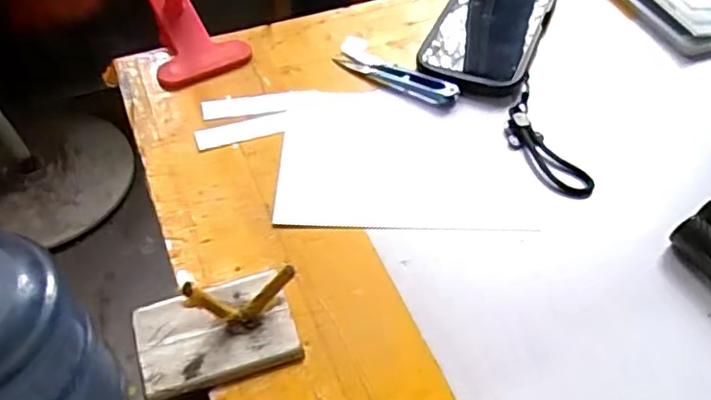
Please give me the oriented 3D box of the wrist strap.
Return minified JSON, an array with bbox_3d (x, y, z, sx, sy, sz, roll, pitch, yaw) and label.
[{"bbox_3d":[0.127,-0.041,0.437,0.037,0.006,0.104,-19,60,2],"label":"wrist strap"}]

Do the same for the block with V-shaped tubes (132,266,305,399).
[{"bbox_3d":[-0.073,0.063,0.323,0.081,0.033,0.058,-14,51,-12],"label":"block with V-shaped tubes"}]

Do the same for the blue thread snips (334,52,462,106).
[{"bbox_3d":[0.030,-0.096,0.478,0.101,0.011,0.024,22,54,18],"label":"blue thread snips"}]

